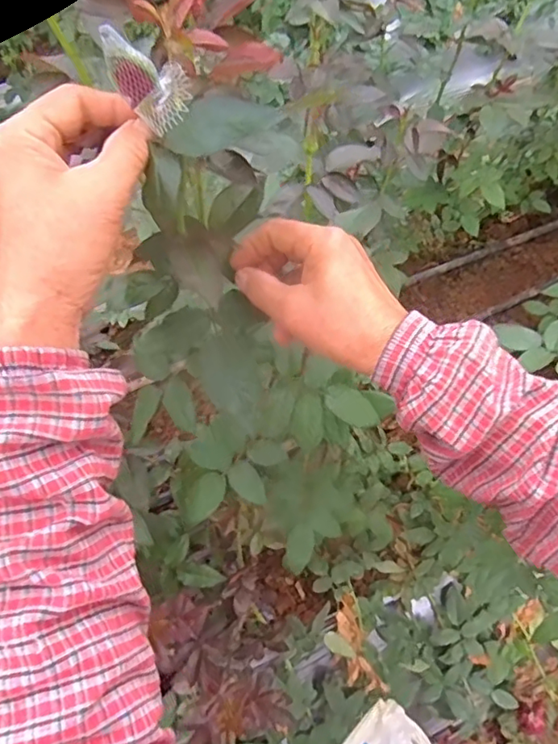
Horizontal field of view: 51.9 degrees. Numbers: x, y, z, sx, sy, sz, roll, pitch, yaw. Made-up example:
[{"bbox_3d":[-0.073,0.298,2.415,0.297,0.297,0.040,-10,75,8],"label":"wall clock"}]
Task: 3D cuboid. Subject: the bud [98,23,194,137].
[{"bbox_3d":[-0.068,-0.149,0.288,0.031,0.055,0.019,-37,65,13],"label":"bud"}]

